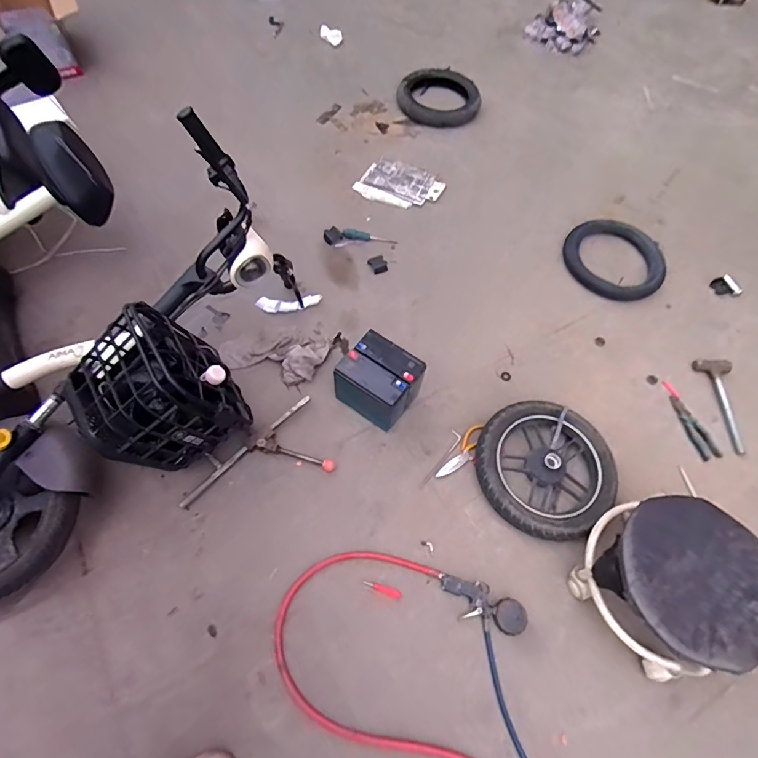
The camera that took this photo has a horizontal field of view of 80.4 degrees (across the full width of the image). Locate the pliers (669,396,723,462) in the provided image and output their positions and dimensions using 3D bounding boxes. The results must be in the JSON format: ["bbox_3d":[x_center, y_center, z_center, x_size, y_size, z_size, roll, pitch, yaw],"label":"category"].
[{"bbox_3d":[0.856,0.133,1.232,0.055,0.017,0.191,-14,62,-12],"label":"pliers"}]

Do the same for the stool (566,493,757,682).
[{"bbox_3d":[0.601,0.407,0.919,0.284,0.192,0.289,-35,69,-21],"label":"stool"}]

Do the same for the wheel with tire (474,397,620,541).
[{"bbox_3d":[0.410,0.223,1.131,0.317,0.075,0.327,2,60,-3],"label":"wheel with tire"}]

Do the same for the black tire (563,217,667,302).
[{"bbox_3d":[0.795,-0.411,1.507,0.329,0.059,0.337,32,63,13],"label":"black tire"}]

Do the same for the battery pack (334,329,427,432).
[{"bbox_3d":[0.000,0.010,1.161,0.177,0.163,0.151,34,64,14],"label":"battery pack"}]

